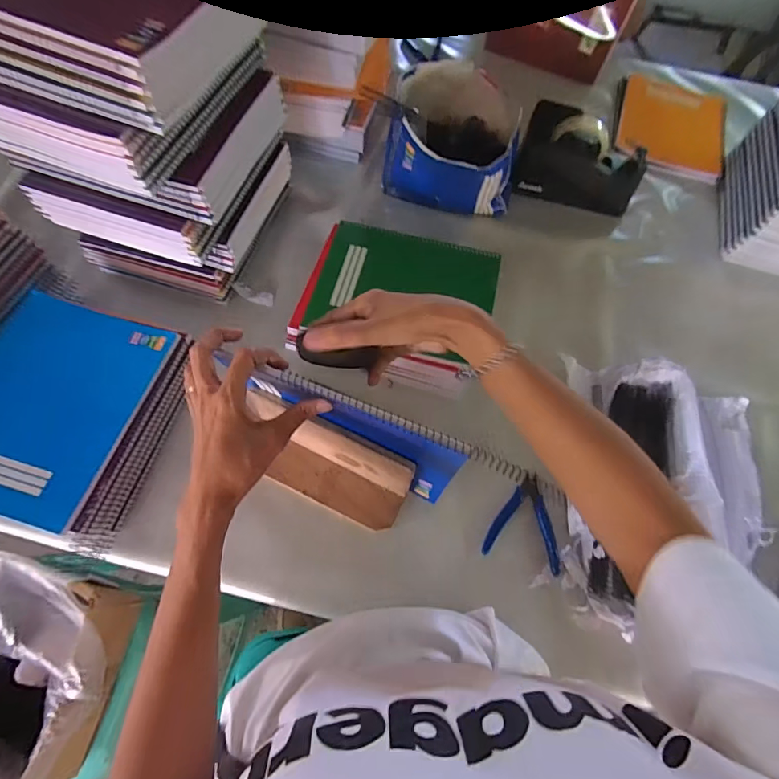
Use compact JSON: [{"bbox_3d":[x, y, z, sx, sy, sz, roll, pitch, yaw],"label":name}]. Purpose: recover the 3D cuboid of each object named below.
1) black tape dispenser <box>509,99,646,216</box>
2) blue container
[{"bbox_3d":[0.312,-0.376,0.739,0.196,0.111,0.076,12,65,2],"label":"black tape dispenser"},{"bbox_3d":[0.106,-0.412,0.734,0.207,0.119,0.237,10,65,1],"label":"blue container"}]

